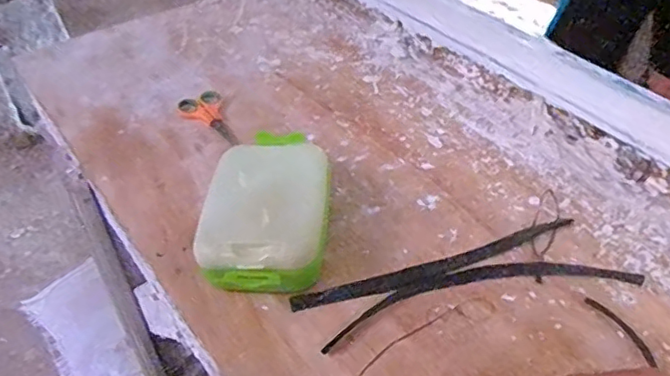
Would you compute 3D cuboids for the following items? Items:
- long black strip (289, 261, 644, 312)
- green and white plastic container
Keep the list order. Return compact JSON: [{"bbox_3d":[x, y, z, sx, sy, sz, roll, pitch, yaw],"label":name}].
[{"bbox_3d":[0.123,0.087,0.558,0.324,0.004,0.037,-4,43,-3],"label":"long black strip"},{"bbox_3d":[-0.065,0.024,0.583,0.114,0.069,0.182,0,43,2],"label":"green and white plastic container"}]

